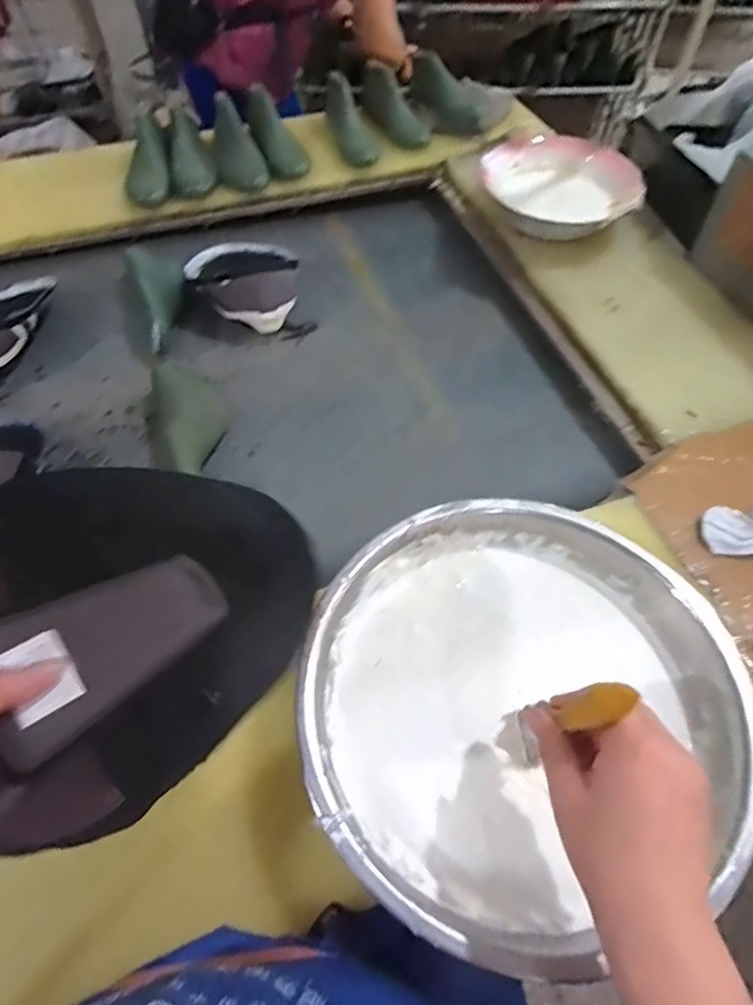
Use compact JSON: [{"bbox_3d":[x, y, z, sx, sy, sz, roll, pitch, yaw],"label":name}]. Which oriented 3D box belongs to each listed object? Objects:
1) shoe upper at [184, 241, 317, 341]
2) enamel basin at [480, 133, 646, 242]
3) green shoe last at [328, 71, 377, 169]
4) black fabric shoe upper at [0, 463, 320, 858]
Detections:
[{"bbox_3d":[-0.205,-0.355,0.876,0.158,0.094,0.229,-15,58,-10],"label":"shoe upper"},{"bbox_3d":[0.326,-0.525,0.947,0.238,0.079,0.249,0,57,-1],"label":"enamel basin"},{"bbox_3d":[-0.050,-0.702,1.042,0.069,0.082,0.178,-16,58,-11],"label":"green shoe last"},{"bbox_3d":[-0.133,0.059,0.289,0.154,0.089,0.229,35,63,20],"label":"black fabric shoe upper"}]

